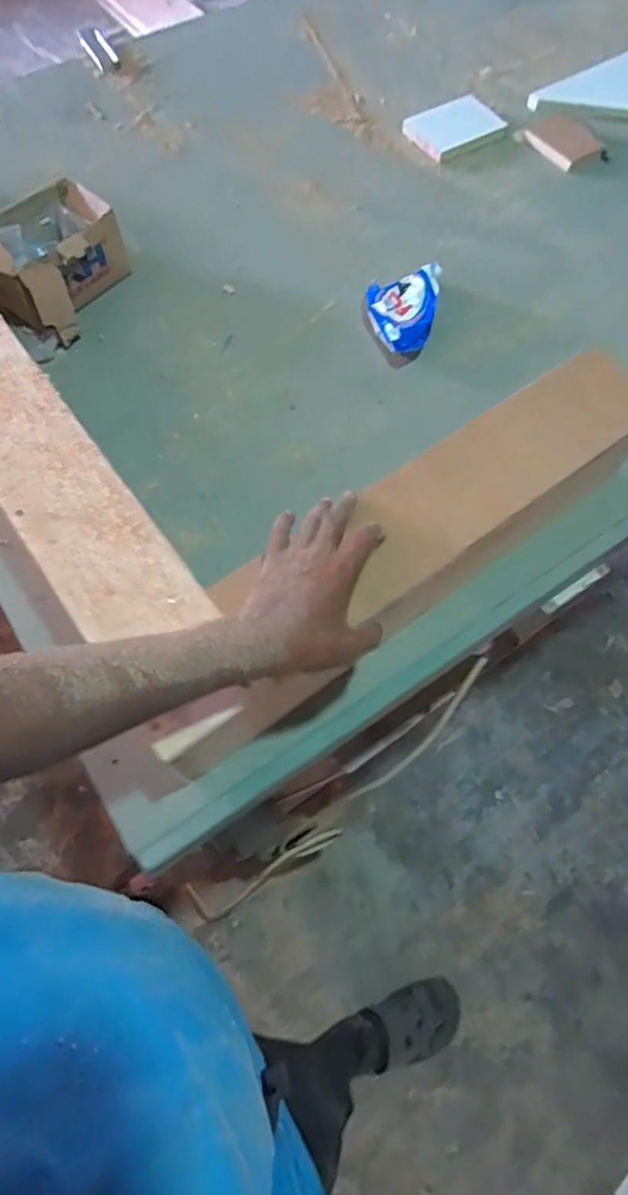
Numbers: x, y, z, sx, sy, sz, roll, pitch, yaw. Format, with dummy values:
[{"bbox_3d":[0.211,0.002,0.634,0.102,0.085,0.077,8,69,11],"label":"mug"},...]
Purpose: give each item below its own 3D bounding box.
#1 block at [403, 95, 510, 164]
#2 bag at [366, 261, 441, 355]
[{"bbox_3d":[0.229,-0.758,0.972,0.148,0.013,0.112,-33,69,-16],"label":"block"},{"bbox_3d":[0.112,-0.378,0.786,0.088,0.034,0.132,10,64,4],"label":"bag"}]

